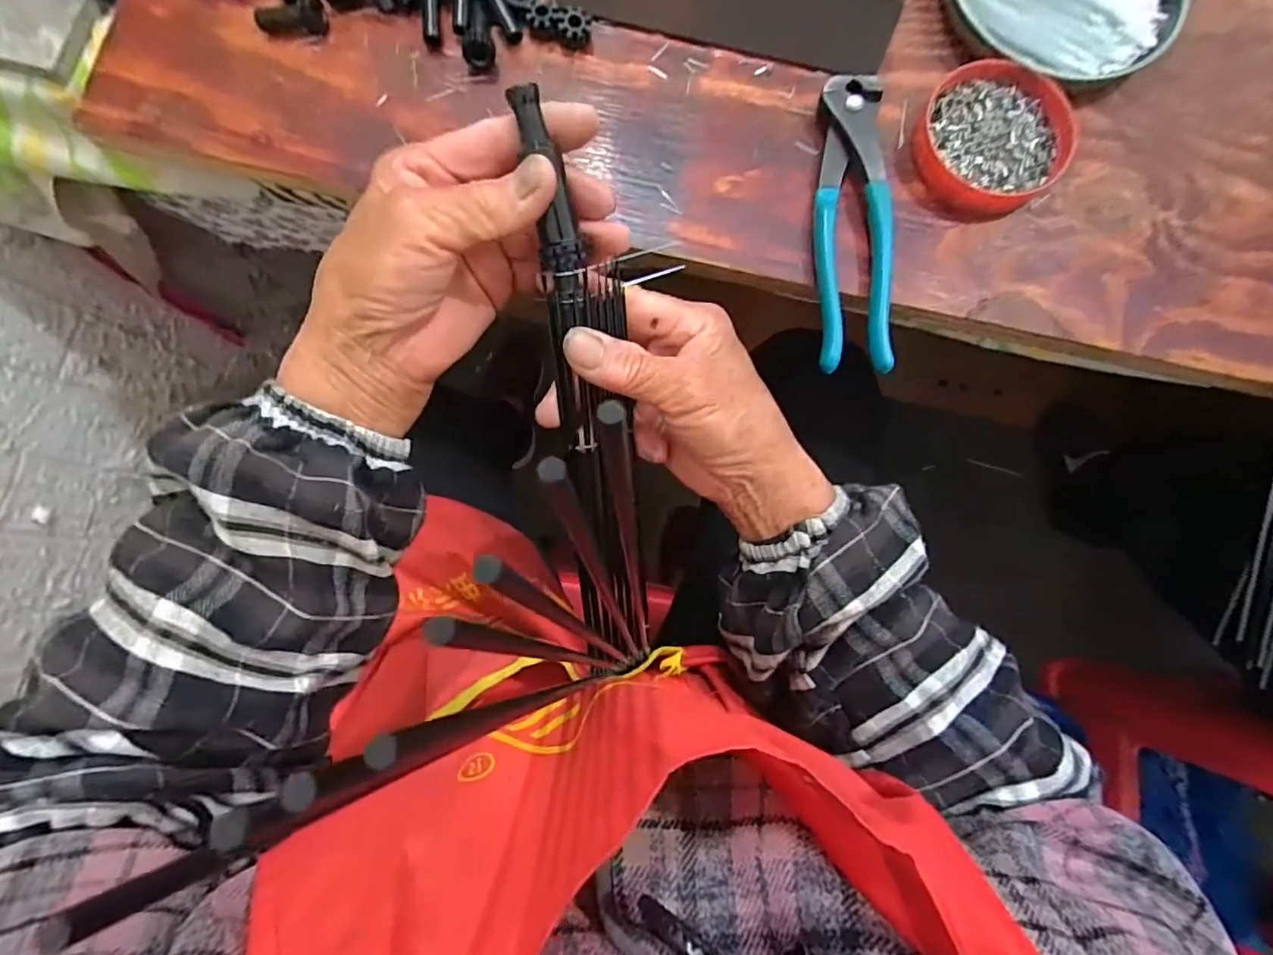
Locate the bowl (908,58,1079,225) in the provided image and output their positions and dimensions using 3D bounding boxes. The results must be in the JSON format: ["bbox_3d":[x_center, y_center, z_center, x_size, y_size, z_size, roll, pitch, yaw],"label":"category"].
[{"bbox_3d":[0.196,-0.186,0.315,0.077,0.014,0.083,0,83,-1],"label":"bowl"}]

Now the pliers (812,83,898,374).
[{"bbox_3d":[0.117,-0.139,0.311,0.039,0.016,0.165,0,83,-1],"label":"pliers"}]

